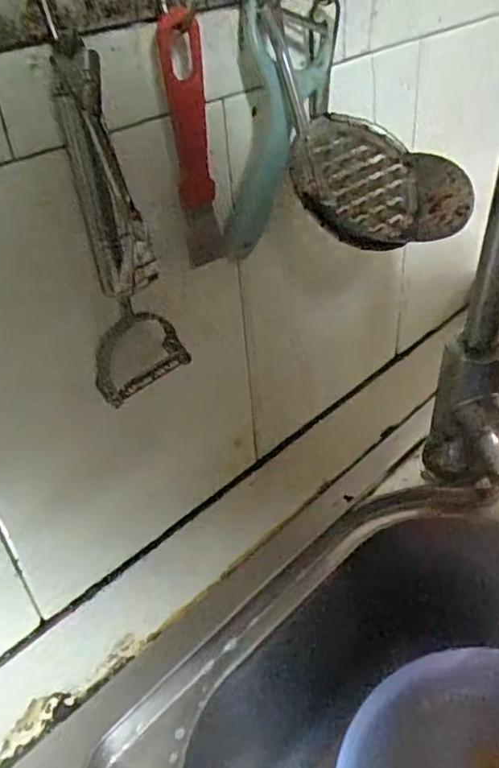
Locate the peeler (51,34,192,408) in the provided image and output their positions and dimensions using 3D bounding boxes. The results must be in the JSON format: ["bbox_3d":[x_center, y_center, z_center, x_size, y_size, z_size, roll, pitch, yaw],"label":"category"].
[{"bbox_3d":[-0.066,-0.072,0.304,0.048,0.170,0.025,-15,38,-13],"label":"peeler"}]

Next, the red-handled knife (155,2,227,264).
[{"bbox_3d":[-0.030,-0.124,0.325,0.021,0.122,0.015,-12,38,-9],"label":"red-handled knife"}]

